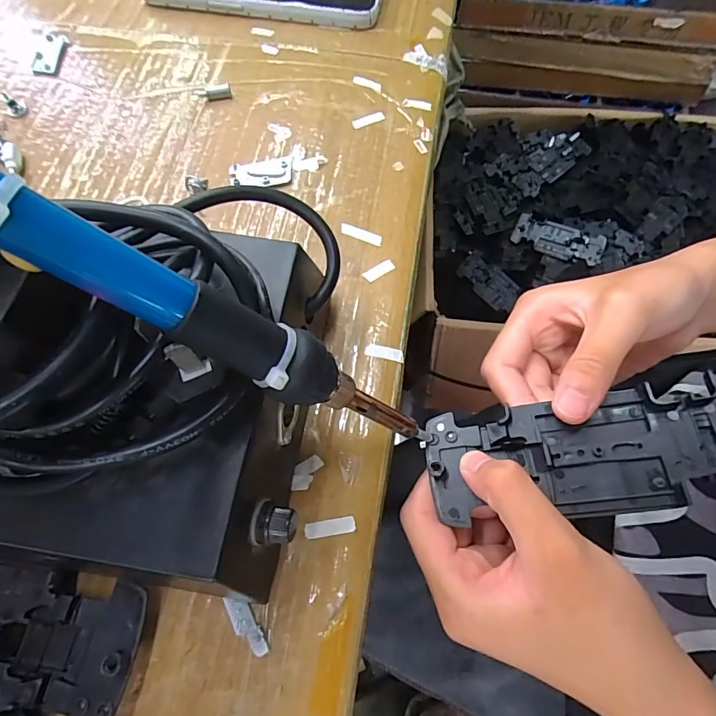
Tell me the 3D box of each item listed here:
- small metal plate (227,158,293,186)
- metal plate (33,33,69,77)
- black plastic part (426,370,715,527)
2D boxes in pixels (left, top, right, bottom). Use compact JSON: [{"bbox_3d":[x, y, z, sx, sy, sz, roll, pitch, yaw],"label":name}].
[{"bbox_3d":[-0.054,-0.103,0.247,0.034,0.005,0.016,-9,68,-3],"label":"small metal plate"},{"bbox_3d":[-0.201,-0.199,0.288,0.018,0.004,0.035,5,68,3],"label":"metal plate"},{"bbox_3d":[0.093,0.037,0.179,0.125,0.008,0.046,-9,68,11],"label":"black plastic part"}]

